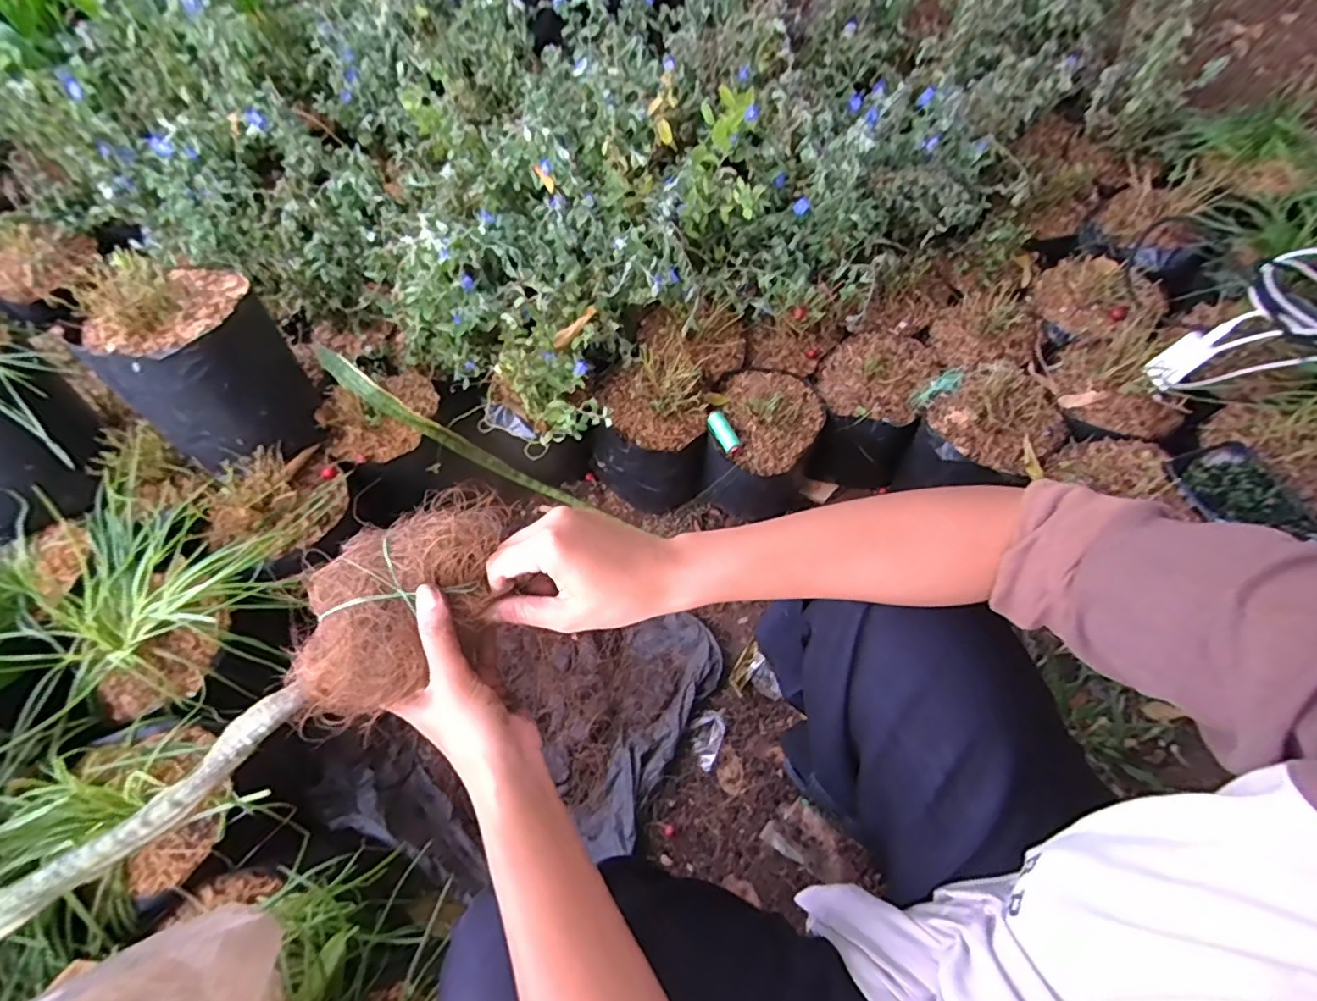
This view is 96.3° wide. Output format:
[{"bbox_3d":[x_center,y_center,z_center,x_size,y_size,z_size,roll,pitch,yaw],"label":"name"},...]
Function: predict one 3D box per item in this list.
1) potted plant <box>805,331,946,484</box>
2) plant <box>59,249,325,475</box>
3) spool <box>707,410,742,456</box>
[{"bbox_3d":[0.274,-0.121,0.811,0.136,0.160,0.174,23,61,10],"label":"potted plant"},{"bbox_3d":[-0.467,-0.143,0.607,0.159,0.170,0.149,39,65,18],"label":"plant"},{"bbox_3d":[0.080,-0.087,0.725,0.022,0.021,0.064,-24,64,-16],"label":"spool"}]

